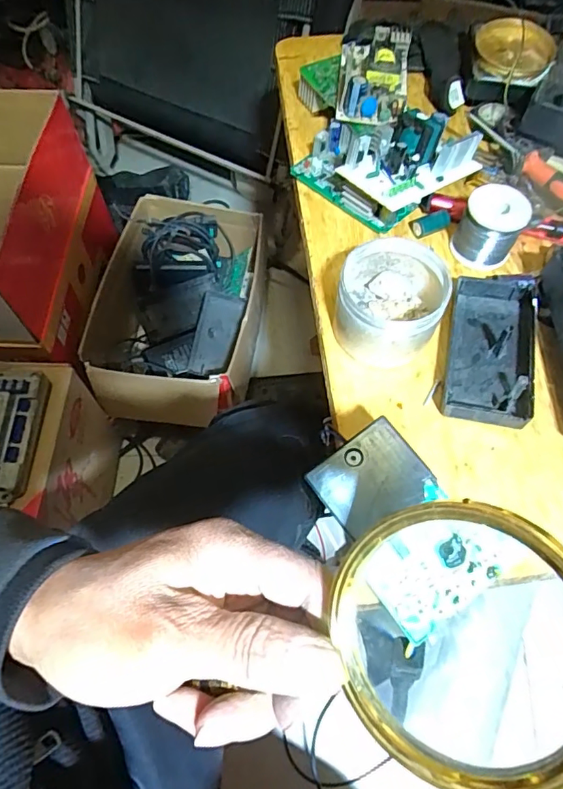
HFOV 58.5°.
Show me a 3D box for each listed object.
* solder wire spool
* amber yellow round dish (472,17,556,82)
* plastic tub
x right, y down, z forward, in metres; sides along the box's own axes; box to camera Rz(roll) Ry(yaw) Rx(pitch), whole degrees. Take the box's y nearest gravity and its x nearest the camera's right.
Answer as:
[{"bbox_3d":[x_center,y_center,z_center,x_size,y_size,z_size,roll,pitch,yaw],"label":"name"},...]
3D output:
[{"bbox_3d":[0.186,-0.149,0.450,0.052,0.057,0.042,22,65,9],"label":"solder wire spool"},{"bbox_3d":[0.249,-0.370,0.540,0.082,0.024,0.085,1,64,-2],"label":"amber yellow round dish"},{"bbox_3d":[0.085,-0.072,0.402,0.081,0.062,0.087,1,64,-2],"label":"plastic tub"}]

